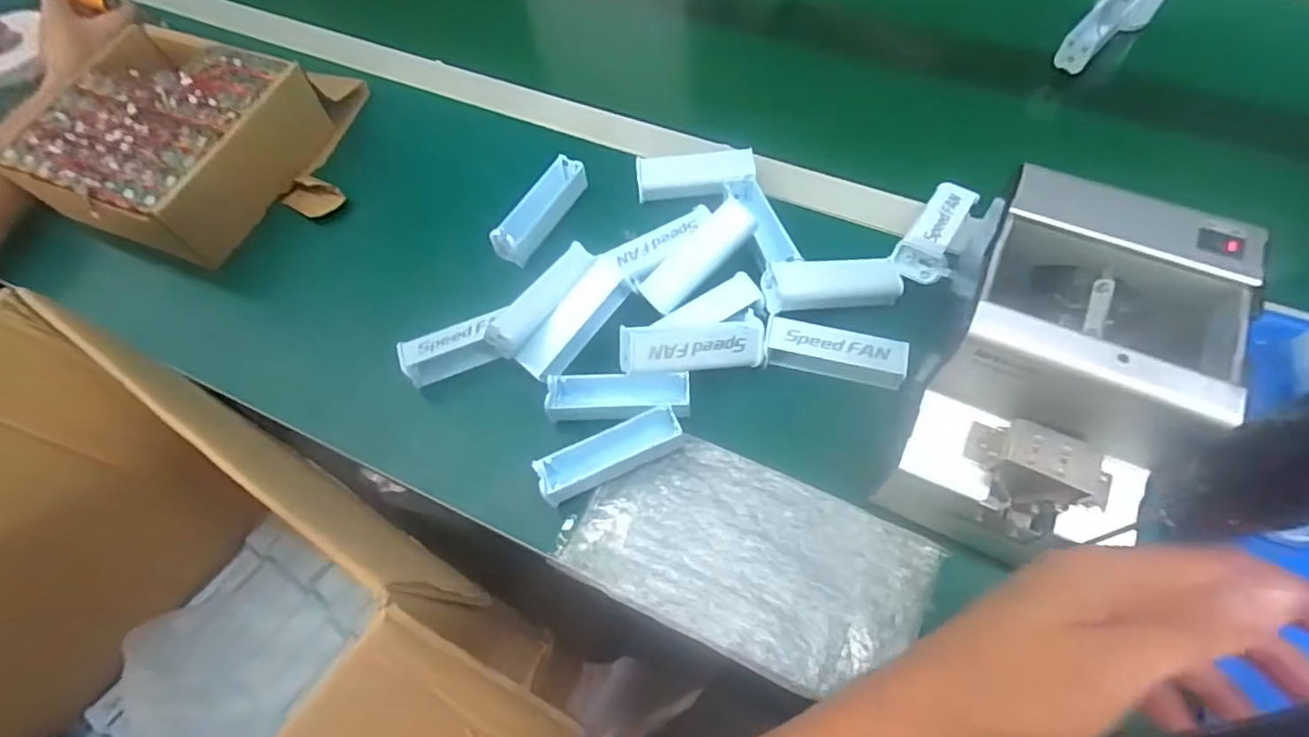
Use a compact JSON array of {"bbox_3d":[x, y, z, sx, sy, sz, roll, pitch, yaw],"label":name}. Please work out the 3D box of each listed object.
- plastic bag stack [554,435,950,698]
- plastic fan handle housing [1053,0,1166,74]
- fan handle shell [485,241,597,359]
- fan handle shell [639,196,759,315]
[{"bbox_3d":[0.063,0.122,0.409,0.220,0.009,0.118,23,67,14],"label":"plastic bag stack"},{"bbox_3d":[0.434,-0.334,0.592,0.055,0.058,0.154,42,87,21],"label":"plastic fan handle housing"},{"bbox_3d":[-0.084,-0.054,0.469,0.025,0.028,0.102,33,70,18],"label":"fan handle shell"},{"bbox_3d":[0.033,-0.087,0.478,0.103,0.015,0.034,-44,68,-2],"label":"fan handle shell"}]

